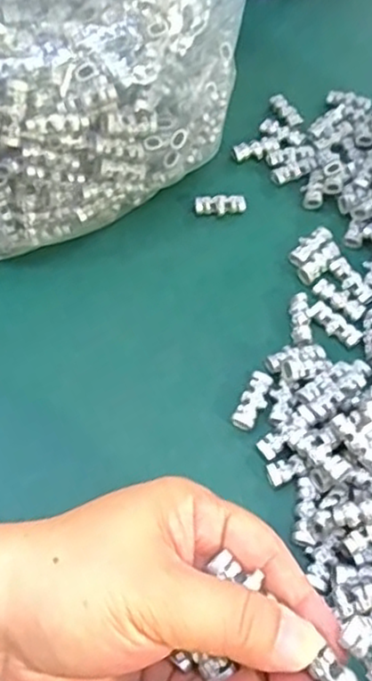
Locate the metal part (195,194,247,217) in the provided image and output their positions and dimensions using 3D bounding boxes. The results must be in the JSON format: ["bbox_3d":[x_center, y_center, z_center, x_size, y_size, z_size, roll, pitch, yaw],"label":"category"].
[{"bbox_3d":[0.021,-0.080,0.406,0.031,0.011,0.009,1,56,-4],"label":"metal part"}]

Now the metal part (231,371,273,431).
[{"bbox_3d":[0.033,0.030,0.332,0.012,0.009,0.031,22,58,10],"label":"metal part"}]

